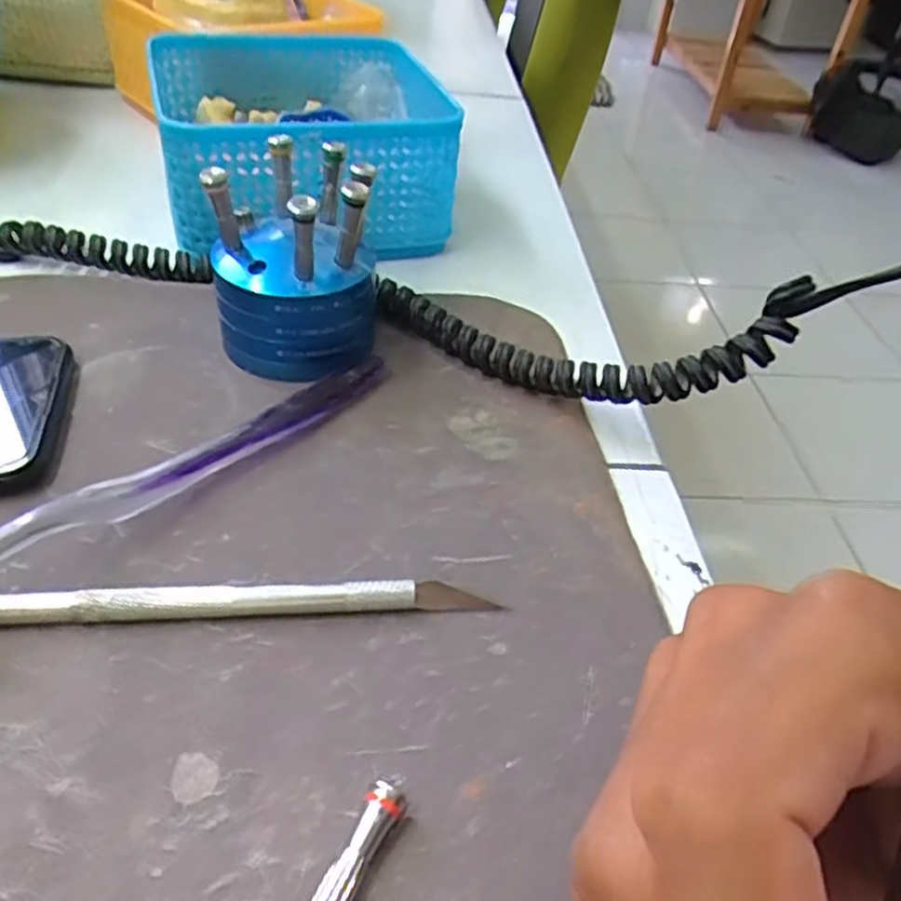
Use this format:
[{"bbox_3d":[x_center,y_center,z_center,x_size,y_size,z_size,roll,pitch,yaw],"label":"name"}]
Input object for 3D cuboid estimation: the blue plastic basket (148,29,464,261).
[{"bbox_3d":[-0.073,-0.152,0.367,0.124,0.063,0.136,-9,44,-17],"label":"blue plastic basket"}]

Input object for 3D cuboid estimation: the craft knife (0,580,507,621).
[{"bbox_3d":[-0.056,0.040,0.197,0.133,0.008,0.008,0,43,-9],"label":"craft knife"}]

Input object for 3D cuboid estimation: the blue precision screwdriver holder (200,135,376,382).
[{"bbox_3d":[-0.057,-0.069,0.271,0.055,0.070,0.053,-4,43,-13],"label":"blue precision screwdriver holder"}]

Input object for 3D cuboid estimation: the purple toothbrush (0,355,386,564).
[{"bbox_3d":[-0.088,0.010,0.219,0.016,0.018,0.183,31,47,24],"label":"purple toothbrush"}]

